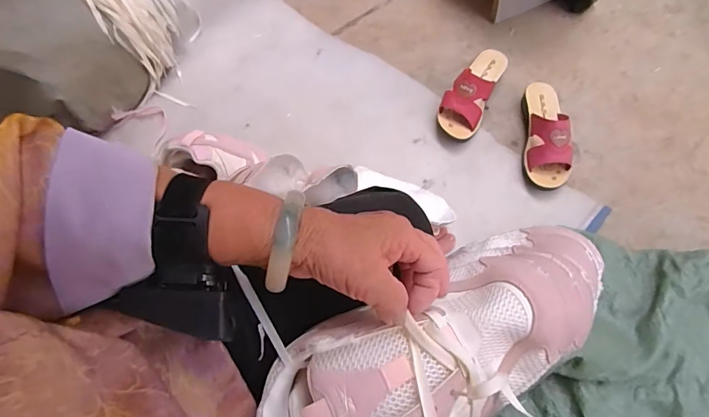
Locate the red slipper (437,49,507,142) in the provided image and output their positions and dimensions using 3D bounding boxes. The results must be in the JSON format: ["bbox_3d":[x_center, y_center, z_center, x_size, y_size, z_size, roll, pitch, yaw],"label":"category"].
[{"bbox_3d":[0.240,-0.244,0.883,0.084,0.076,0.218,26,72,11],"label":"red slipper"}]

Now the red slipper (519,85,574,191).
[{"bbox_3d":[0.368,-0.150,0.842,0.079,0.081,0.226,1,69,2],"label":"red slipper"}]

